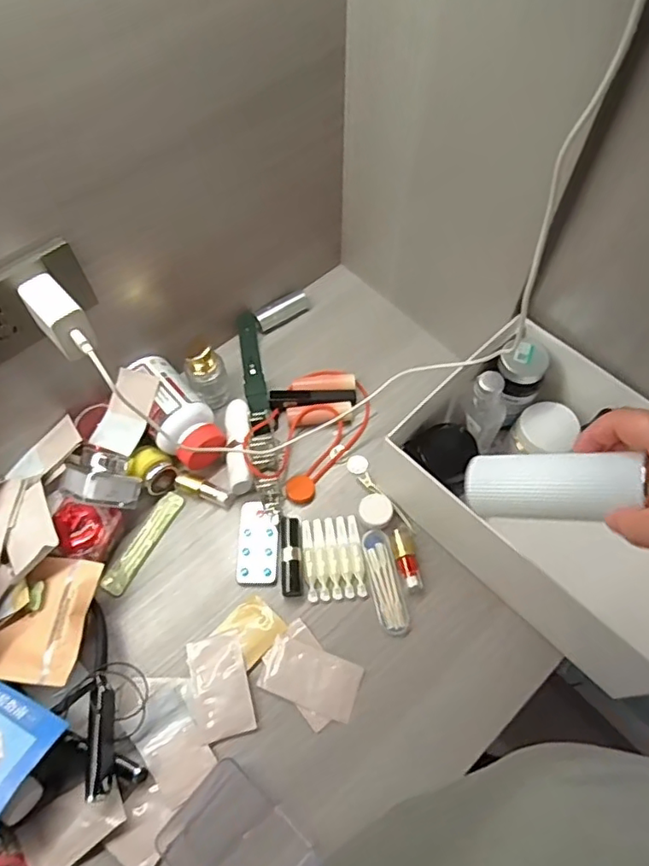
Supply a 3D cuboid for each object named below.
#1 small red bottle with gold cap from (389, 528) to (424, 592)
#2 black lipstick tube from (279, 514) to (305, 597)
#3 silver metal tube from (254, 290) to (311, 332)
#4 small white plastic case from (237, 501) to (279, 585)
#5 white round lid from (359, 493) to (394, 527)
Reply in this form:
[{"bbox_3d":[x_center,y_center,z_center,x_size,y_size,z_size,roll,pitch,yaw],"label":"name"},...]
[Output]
[{"bbox_3d":[0.081,0.123,0.567,0.019,0.012,0.062,-15,62,-8],"label":"small red bottle with gold cap"},{"bbox_3d":[-0.033,0.119,0.569,0.020,0.014,0.082,-4,62,-2],"label":"black lipstick tube"},{"bbox_3d":[-0.051,-0.149,0.707,0.072,0.022,0.025,-34,66,-16],"label":"silver metal tube"},{"bbox_3d":[-0.067,0.111,0.580,0.040,0.011,0.081,-2,61,-1],"label":"small white plastic case"},{"bbox_3d":[0.052,0.079,0.589,0.033,0.014,0.032,0,61,0],"label":"white round lid"}]

